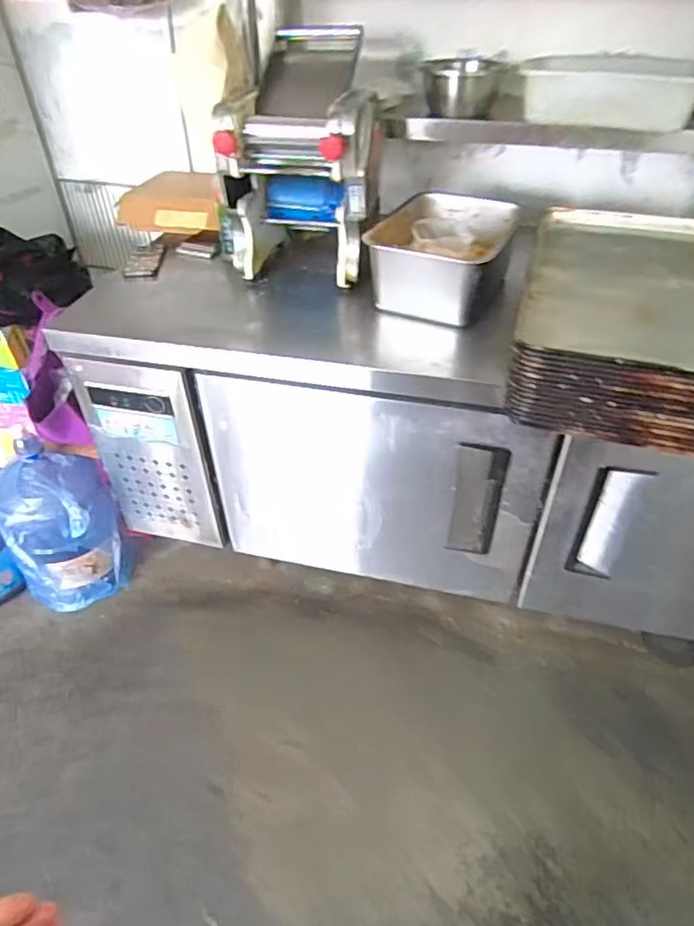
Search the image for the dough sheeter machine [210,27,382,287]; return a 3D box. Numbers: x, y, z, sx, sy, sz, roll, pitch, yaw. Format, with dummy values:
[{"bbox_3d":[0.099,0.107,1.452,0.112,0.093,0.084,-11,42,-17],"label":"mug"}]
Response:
[{"bbox_3d":[-0.083,-0.668,1.297,0.303,0.404,0.427,6,41,5],"label":"dough sheeter machine"}]

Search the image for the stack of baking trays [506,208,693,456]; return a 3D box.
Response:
[{"bbox_3d":[0.522,-0.266,1.049,0.395,0.136,0.588,13,42,12],"label":"stack of baking trays"}]

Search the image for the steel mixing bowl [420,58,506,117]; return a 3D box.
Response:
[{"bbox_3d":[0.249,-0.833,1.301,0.161,0.090,0.155,4,41,3],"label":"steel mixing bowl"}]

